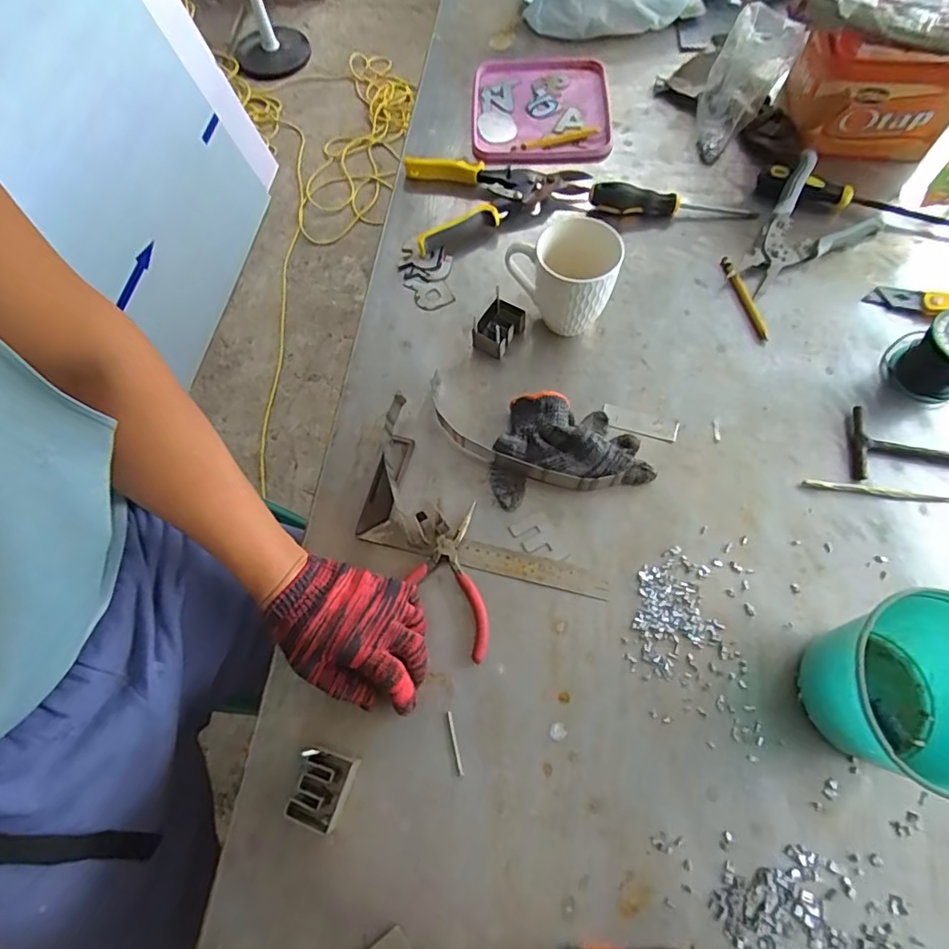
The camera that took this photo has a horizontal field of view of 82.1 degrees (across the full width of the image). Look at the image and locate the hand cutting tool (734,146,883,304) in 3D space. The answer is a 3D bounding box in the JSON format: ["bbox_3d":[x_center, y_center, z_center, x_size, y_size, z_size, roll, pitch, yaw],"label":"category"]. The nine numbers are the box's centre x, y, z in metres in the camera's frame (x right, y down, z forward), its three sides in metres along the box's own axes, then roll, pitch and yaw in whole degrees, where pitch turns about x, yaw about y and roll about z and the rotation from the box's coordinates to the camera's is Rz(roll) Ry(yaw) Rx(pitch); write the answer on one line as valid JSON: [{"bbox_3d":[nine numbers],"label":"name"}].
[{"bbox_3d":[0.391,-0.276,0.631,0.122,0.043,0.189,33,73,14],"label":"hand cutting tool"}]

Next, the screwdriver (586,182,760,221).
[{"bbox_3d":[0.242,-0.334,0.668,0.197,0.032,0.034,4,68,4],"label":"screwdriver"}]

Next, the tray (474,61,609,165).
[{"bbox_3d":[0.091,-0.508,0.758,0.185,0.020,0.221,-1,68,2],"label":"tray"}]

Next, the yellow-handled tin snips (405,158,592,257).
[{"bbox_3d":[0.029,-0.354,0.689,0.215,0.028,0.141,-9,68,-1],"label":"yellow-handled tin snips"}]

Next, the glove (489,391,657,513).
[{"bbox_3d":[0.093,-0.032,0.546,0.155,0.043,0.108,-6,68,0],"label":"glove"}]

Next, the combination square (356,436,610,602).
[{"bbox_3d":[0.015,0.038,0.536,0.247,0.020,0.112,13,69,8],"label":"combination square"}]

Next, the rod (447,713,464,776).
[{"bbox_3d":[-0.017,0.230,0.465,0.005,0.004,0.050,-14,68,-3],"label":"rod"}]

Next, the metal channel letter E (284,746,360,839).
[{"bbox_3d":[-0.125,0.259,0.445,0.041,0.022,0.058,19,70,10],"label":"metal channel letter E"}]

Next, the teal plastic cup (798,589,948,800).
[{"bbox_3d":[0.328,0.168,0.413,0.118,0.114,0.122,-1,68,2],"label":"teal plastic cup"}]

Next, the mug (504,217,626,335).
[{"bbox_3d":[0.097,-0.209,0.579,0.074,0.116,0.102,-41,72,-13],"label":"mug"}]

